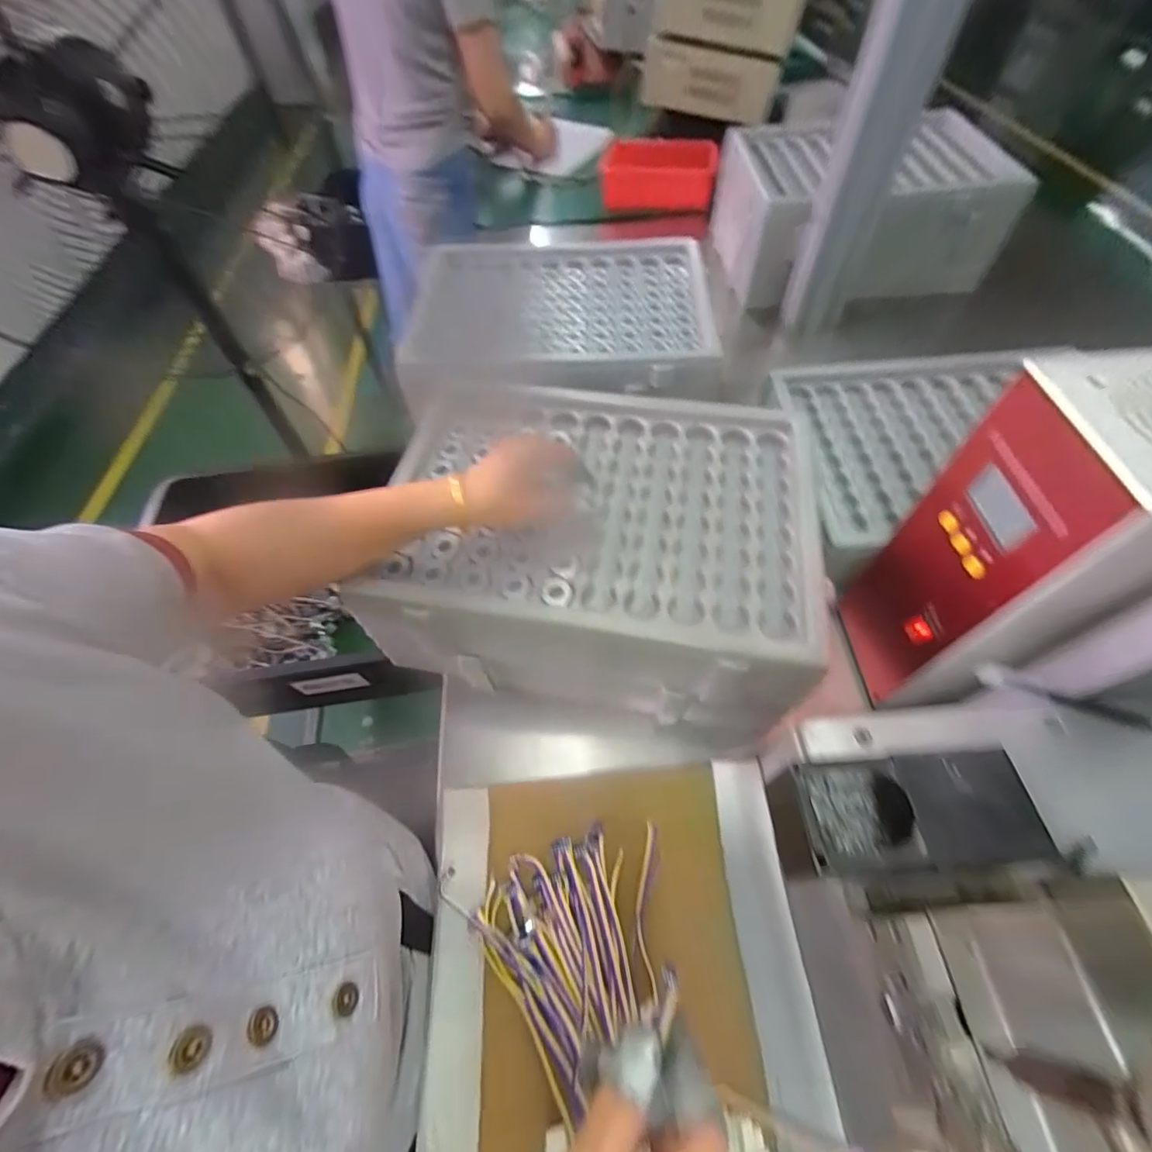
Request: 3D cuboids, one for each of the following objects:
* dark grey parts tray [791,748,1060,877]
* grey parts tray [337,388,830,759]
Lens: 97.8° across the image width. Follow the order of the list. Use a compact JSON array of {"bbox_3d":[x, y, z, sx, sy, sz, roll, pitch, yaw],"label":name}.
[{"bbox_3d":[0.174,0.131,0.270,0.111,0.063,0.060,-6,57,0],"label":"dark grey parts tray"},{"bbox_3d":[0.028,-0.027,0.527,0.371,0.164,0.284,9,56,6],"label":"grey parts tray"}]

